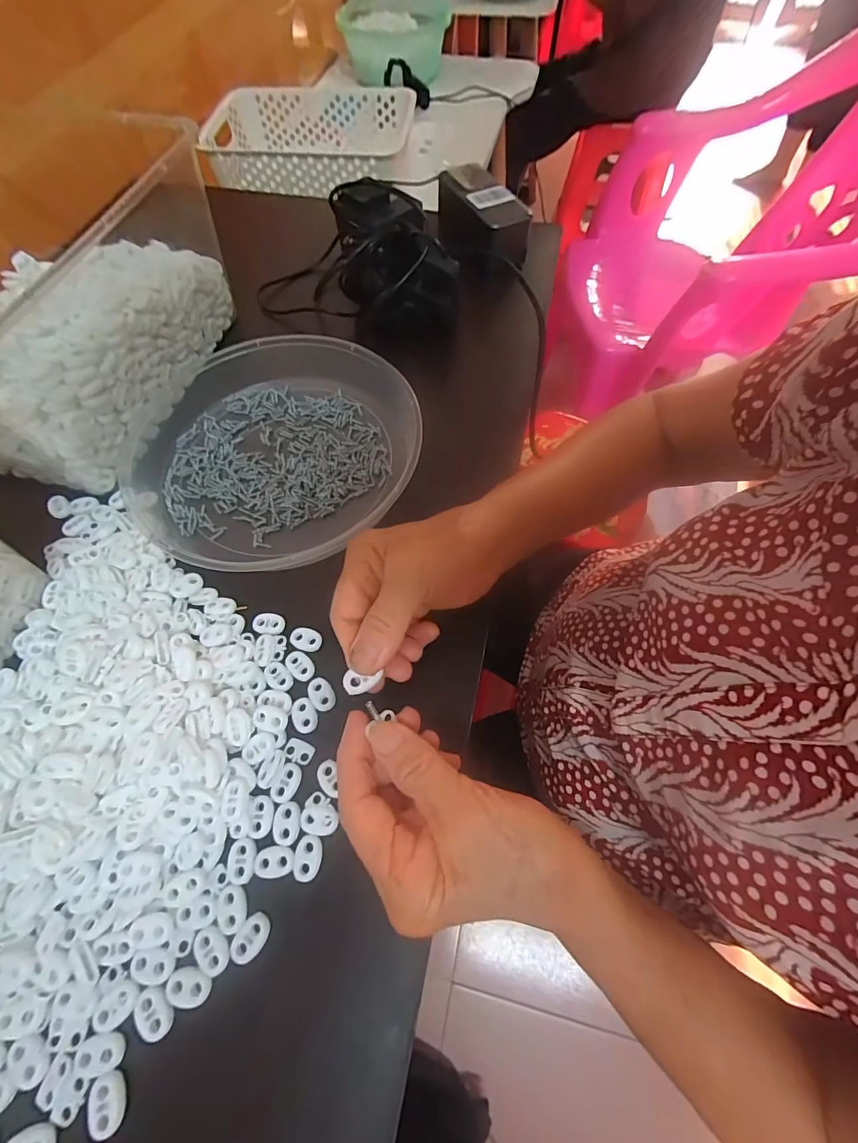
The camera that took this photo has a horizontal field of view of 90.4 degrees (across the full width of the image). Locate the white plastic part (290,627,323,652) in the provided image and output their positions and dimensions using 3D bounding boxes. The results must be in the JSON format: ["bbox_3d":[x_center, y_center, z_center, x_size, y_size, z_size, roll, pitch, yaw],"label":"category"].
[{"bbox_3d":[-0.087,0.048,0.301,0.022,0.004,0.015,17,65,8],"label":"white plastic part"}]

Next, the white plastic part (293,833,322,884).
[{"bbox_3d":[-0.070,0.164,0.244,0.015,0.004,0.022,6,64,3],"label":"white plastic part"}]

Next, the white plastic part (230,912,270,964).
[{"bbox_3d":[-0.096,0.198,0.228,0.016,0.004,0.021,30,68,14],"label":"white plastic part"}]

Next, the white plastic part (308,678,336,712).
[{"bbox_3d":[-0.073,0.082,0.285,0.015,0.004,0.023,-34,69,-15],"label":"white plastic part"}]

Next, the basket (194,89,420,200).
[{"bbox_3d":[-0.195,-0.674,0.675,0.315,0.078,0.211,5,64,3],"label":"basket"}]

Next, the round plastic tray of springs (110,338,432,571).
[{"bbox_3d":[-0.135,-0.103,0.356,0.238,0.037,0.229,0,64,0],"label":"round plastic tray of springs"}]

